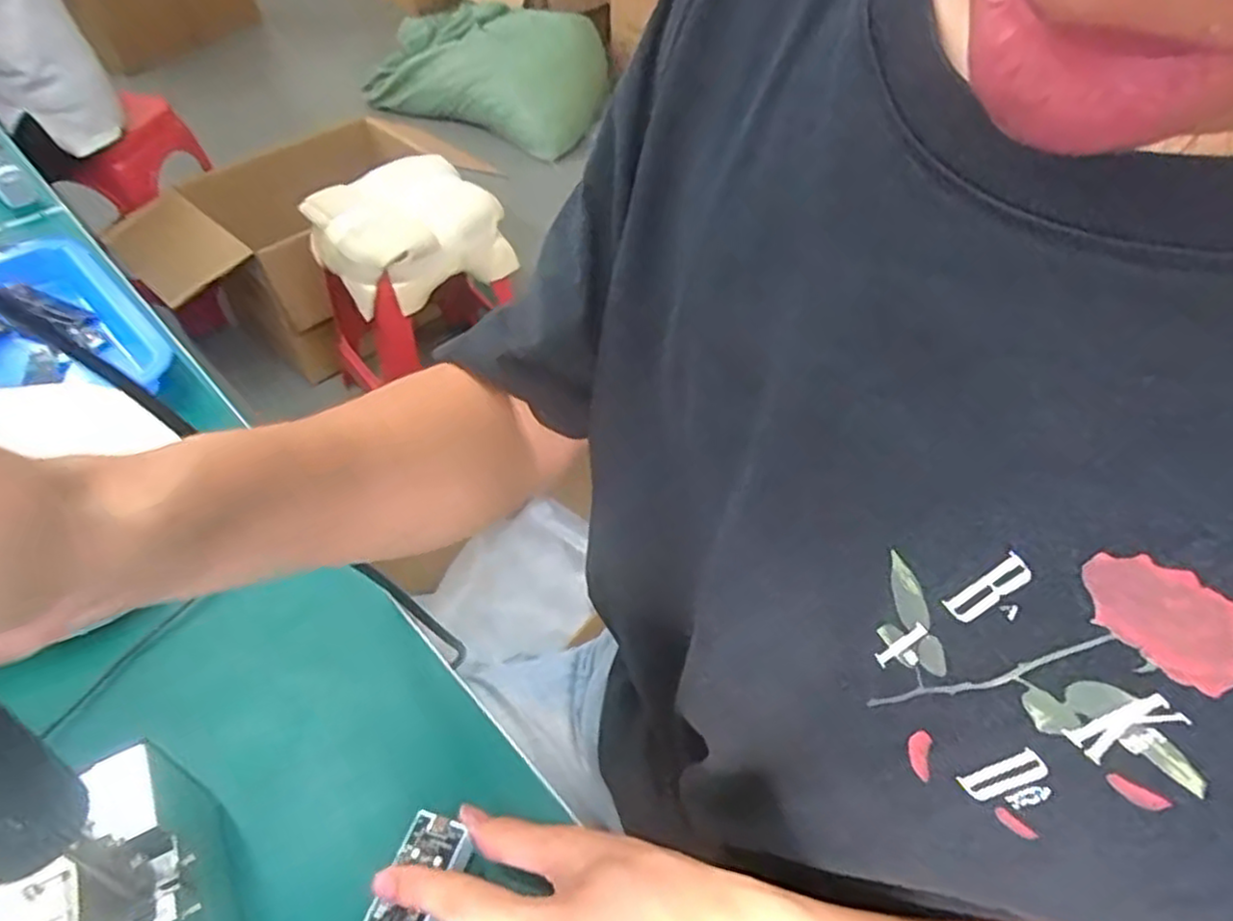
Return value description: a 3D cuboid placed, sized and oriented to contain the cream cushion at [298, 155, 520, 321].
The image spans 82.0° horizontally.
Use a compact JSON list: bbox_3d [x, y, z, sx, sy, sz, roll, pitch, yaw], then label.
[{"bbox_3d":[-0.391,-0.436,1.339,0.329,0.152,0.271,-30,55,-24],"label":"cream cushion"}]

